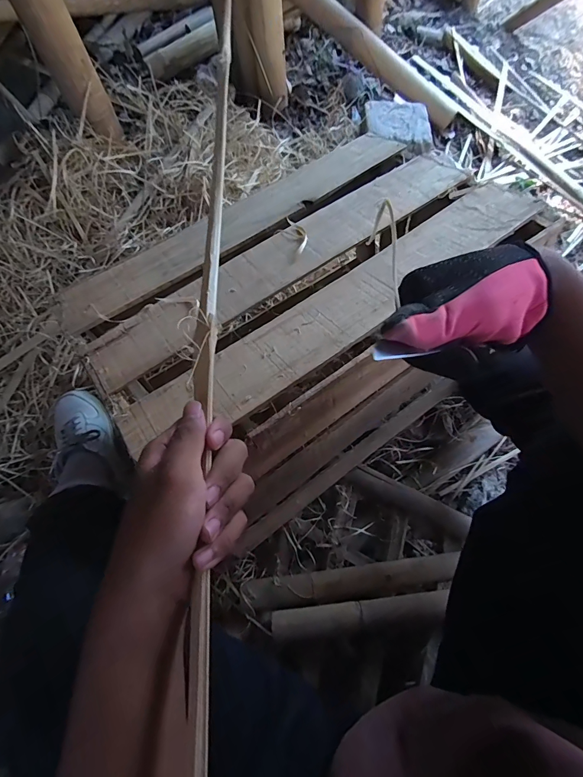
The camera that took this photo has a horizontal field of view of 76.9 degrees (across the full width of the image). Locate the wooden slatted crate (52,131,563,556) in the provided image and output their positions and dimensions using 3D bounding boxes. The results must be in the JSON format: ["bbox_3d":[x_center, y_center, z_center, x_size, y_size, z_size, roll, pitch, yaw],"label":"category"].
[{"bbox_3d":[0.027,-0.096,0.579,0.569,0.296,0.405,-35,70,-13],"label":"wooden slatted crate"}]

